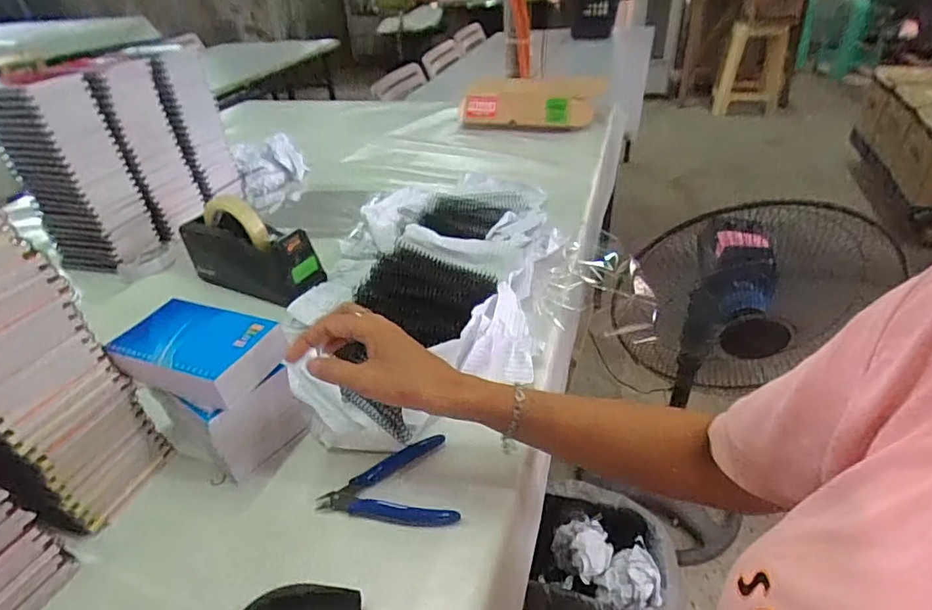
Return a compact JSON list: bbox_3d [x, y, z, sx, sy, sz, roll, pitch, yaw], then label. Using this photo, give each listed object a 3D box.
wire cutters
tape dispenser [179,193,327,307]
[{"bbox_3d":[-0.063,0.157,0.474,0.122,0.009,0.087,1,36,9],"label":"wire cutters"},{"bbox_3d":[-0.306,-0.084,0.732,0.195,0.116,0.073,14,40,25],"label":"tape dispenser"}]

